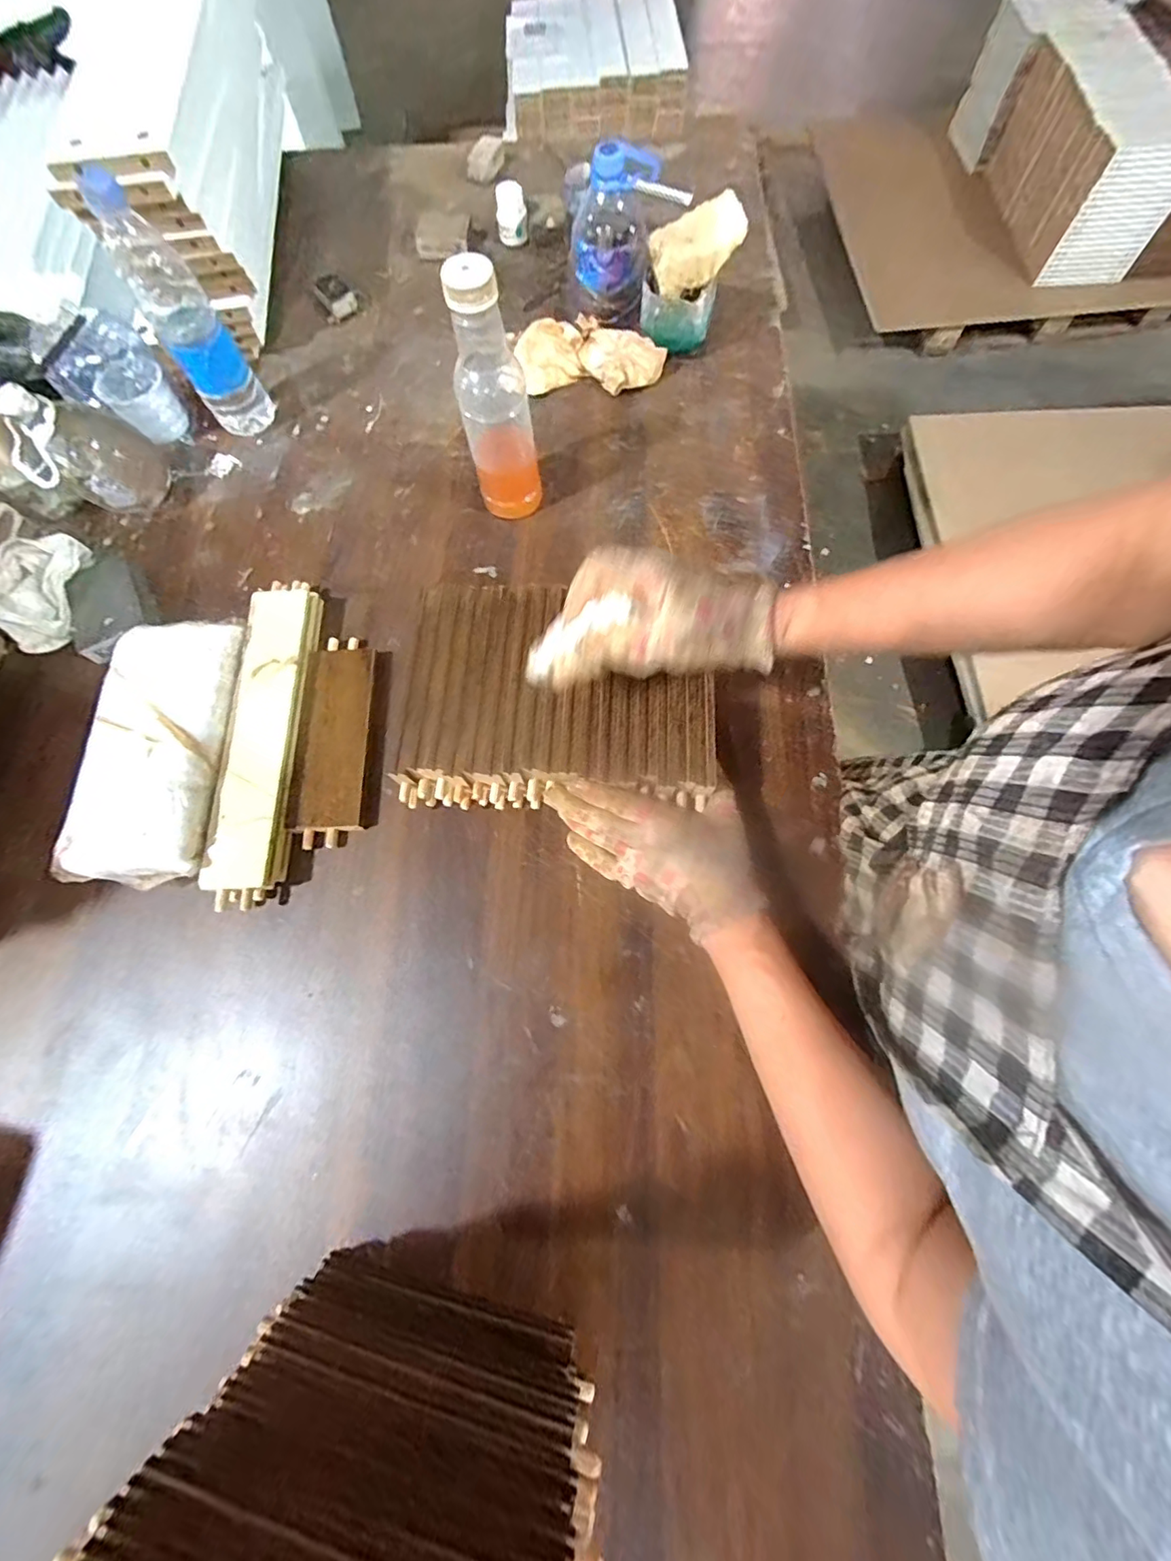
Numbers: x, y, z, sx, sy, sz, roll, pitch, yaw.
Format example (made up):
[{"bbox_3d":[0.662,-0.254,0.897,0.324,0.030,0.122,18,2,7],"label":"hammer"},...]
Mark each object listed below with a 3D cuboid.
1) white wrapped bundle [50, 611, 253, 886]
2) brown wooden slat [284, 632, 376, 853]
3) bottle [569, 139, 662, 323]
[{"bbox_3d":[-0.366,-0.029,0.472,0.107,0.063,0.230,-1,71,2],"label":"white wrapped bundle"},{"bbox_3d":[-0.229,-0.040,0.495,0.060,0.019,0.196,-2,71,2],"label":"brown wooden slat"},{"bbox_3d":[0.030,-0.623,0.617,0.097,0.136,0.095,-4,71,1],"label":"bottle"}]

